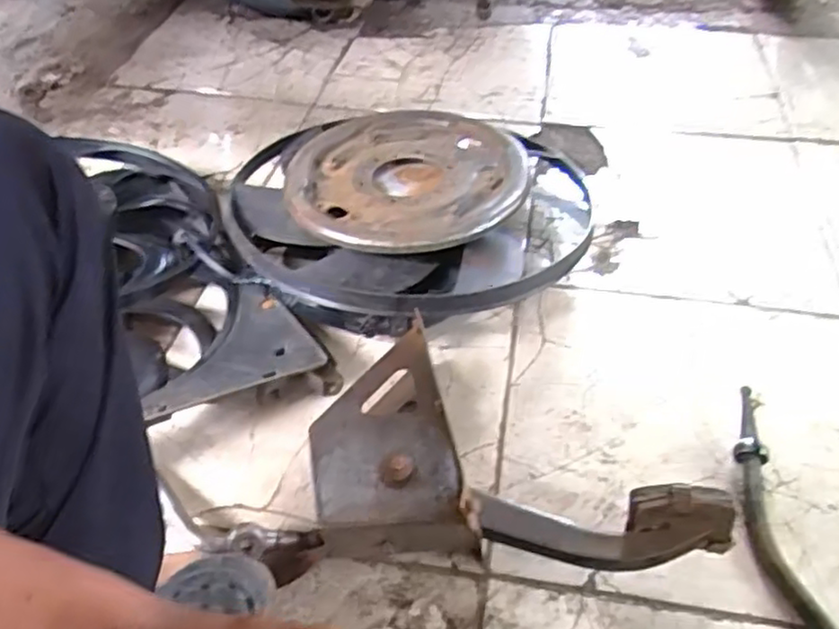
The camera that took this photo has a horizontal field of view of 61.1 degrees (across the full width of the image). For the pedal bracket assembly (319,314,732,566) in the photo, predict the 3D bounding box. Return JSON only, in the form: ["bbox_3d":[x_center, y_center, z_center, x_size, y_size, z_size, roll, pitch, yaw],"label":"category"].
[{"bbox_3d":[0.083,0.126,0.682,0.373,0.112,0.225,5,48,9],"label":"pedal bracket assembly"}]

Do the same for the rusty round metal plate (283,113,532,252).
[{"bbox_3d":[-0.012,-0.174,0.883,0.287,0.036,0.269,-1,45,1],"label":"rusty round metal plate"}]

